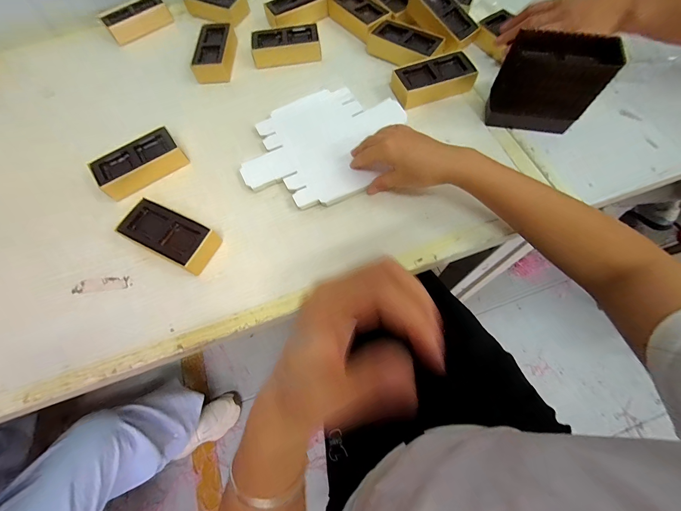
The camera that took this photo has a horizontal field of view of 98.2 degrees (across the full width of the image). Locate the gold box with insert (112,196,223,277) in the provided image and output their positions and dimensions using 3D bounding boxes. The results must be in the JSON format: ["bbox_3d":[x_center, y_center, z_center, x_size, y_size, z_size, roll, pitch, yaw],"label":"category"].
[{"bbox_3d":[-0.212,-0.026,0.368,0.111,0.031,0.053,25,70,13],"label":"gold box with insert"}]

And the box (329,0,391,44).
[{"bbox_3d":[0.031,-0.430,0.528,0.055,0.033,0.121,-39,70,-13],"label":"box"}]

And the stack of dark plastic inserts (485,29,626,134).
[{"bbox_3d":[0.265,-0.223,0.385,0.118,0.102,0.061,10,67,8],"label":"stack of dark plastic inserts"}]

